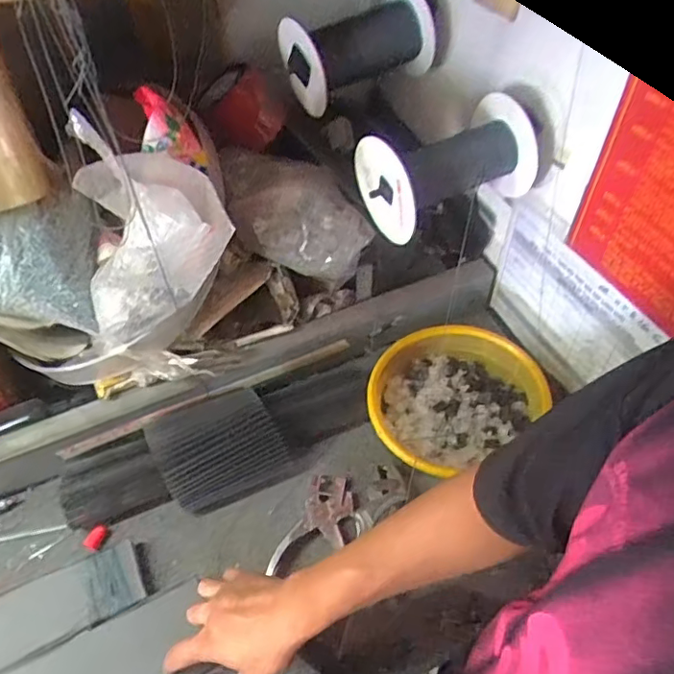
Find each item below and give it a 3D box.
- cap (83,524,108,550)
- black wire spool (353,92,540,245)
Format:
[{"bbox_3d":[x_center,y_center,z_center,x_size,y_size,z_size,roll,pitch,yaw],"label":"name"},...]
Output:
[{"bbox_3d":[-0.305,0.254,0.711,0.021,0.011,0.030,11,51,10],"label":"cap"},{"bbox_3d":[0.149,-0.219,0.725,0.224,0.124,0.117,-22,53,-16],"label":"black wire spool"}]

